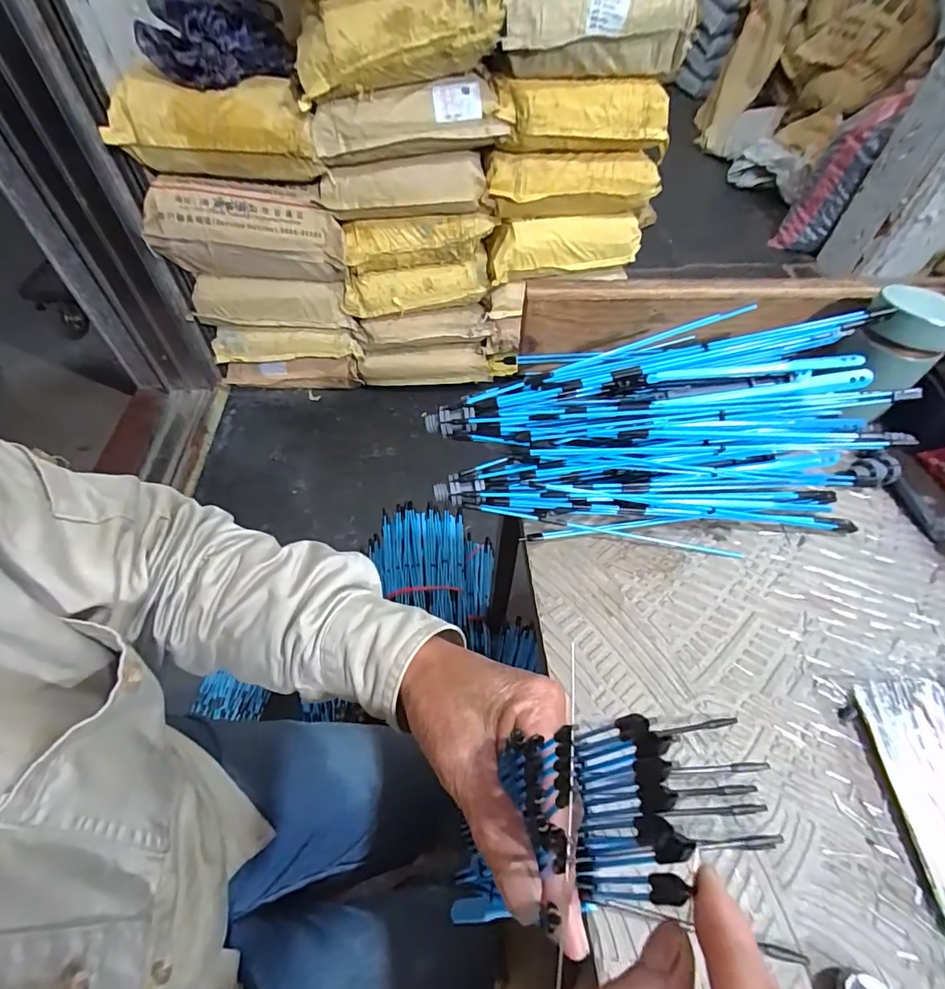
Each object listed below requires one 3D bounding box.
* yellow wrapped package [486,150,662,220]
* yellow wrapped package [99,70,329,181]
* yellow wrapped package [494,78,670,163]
[{"bbox_3d":[0.252,-0.768,1.186,0.434,0.135,0.091,0,53,-2],"label":"yellow wrapped package"},{"bbox_3d":[-0.563,-0.795,1.040,0.418,0.160,0.141,-7,54,-7],"label":"yellow wrapped package"},{"bbox_3d":[0.257,-0.865,1.083,0.408,0.126,0.100,-3,53,-4],"label":"yellow wrapped package"}]

